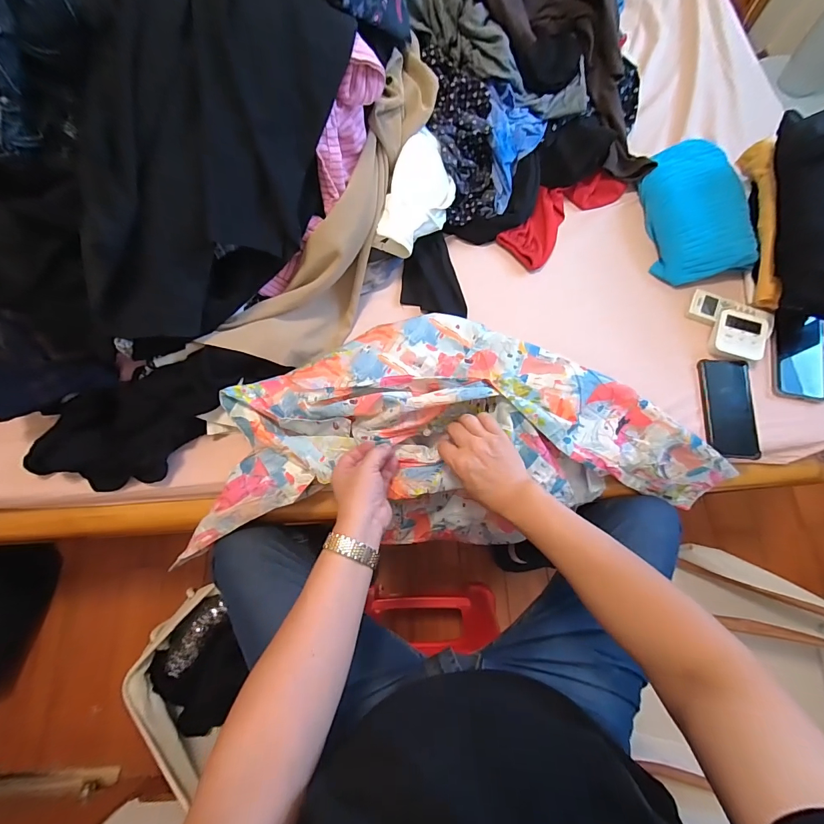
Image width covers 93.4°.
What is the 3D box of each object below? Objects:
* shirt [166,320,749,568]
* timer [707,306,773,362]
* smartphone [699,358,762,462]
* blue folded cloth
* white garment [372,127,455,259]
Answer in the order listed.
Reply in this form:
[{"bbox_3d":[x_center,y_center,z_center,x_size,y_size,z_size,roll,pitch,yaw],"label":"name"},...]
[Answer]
[{"bbox_3d":[0.075,0.029,0.617,0.772,0.189,0.332,-1,74,0],"label":"shirt"},{"bbox_3d":[0.550,-0.132,0.650,0.085,0.024,0.094,18,75,7],"label":"timer"},{"bbox_3d":[0.514,-0.007,0.627,0.079,0.013,0.159,4,74,3],"label":"smartphone"},{"bbox_3d":[0.527,-0.381,0.728,0.165,0.050,0.304,-2,74,1],"label":"blue folded cloth"},{"bbox_3d":[0.008,-0.371,0.680,0.125,0.070,0.217,28,81,-25],"label":"white garment"}]

